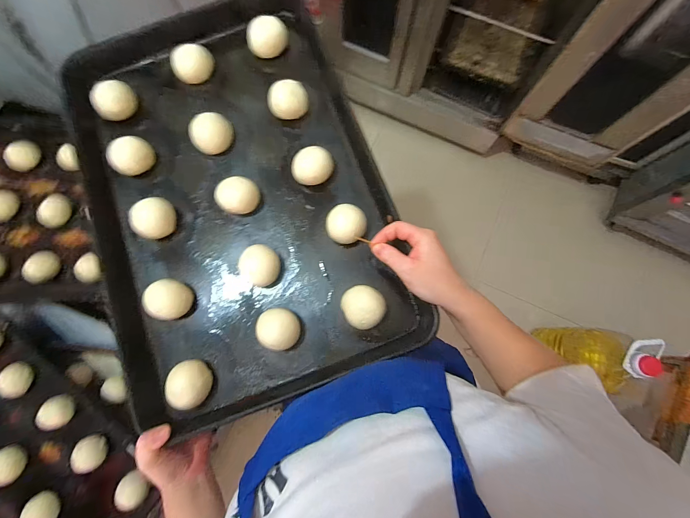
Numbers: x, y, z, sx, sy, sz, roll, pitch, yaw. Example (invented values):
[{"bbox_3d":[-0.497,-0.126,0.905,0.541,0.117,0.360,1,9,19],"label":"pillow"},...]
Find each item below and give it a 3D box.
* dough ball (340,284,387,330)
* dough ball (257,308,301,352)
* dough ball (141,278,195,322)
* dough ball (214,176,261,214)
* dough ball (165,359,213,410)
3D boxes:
[{"bbox_3d":[0.025,0.064,0.397,0.053,0.033,0.056,0,78,-2],"label":"dough ball"},{"bbox_3d":[-0.090,0.094,0.398,0.056,0.029,0.052,0,78,-2],"label":"dough ball"},{"bbox_3d":[-0.246,0.057,0.407,0.054,0.031,0.053,0,78,-2],"label":"dough ball"},{"bbox_3d":[-0.159,-0.094,0.432,0.059,0.027,0.048,-10,79,-4],"label":"dough ball"},{"bbox_3d":[-0.204,0.163,0.386,0.050,0.032,0.056,-23,80,-6],"label":"dough ball"}]

